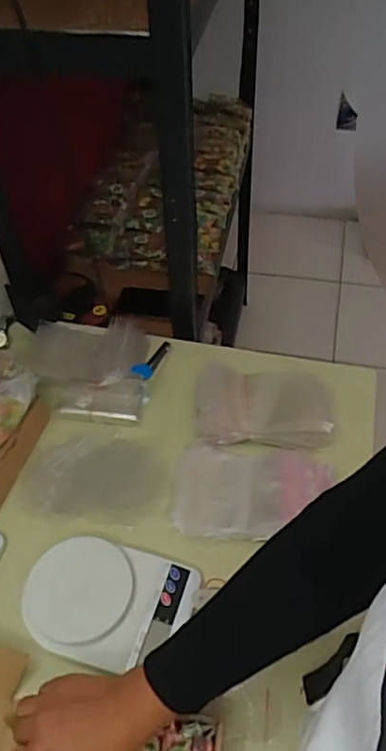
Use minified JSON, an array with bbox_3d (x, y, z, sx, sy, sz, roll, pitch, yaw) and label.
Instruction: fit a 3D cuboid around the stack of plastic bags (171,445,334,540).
[{"bbox_3d":[0.074,0.141,0.712,0.190,0.011,0.120,2,49,4],"label":"stack of plastic bags"}]

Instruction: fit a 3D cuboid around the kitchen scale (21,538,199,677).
[{"bbox_3d":[-0.090,0.240,0.620,0.171,0.026,0.122,8,50,9],"label":"kitchen scale"}]

